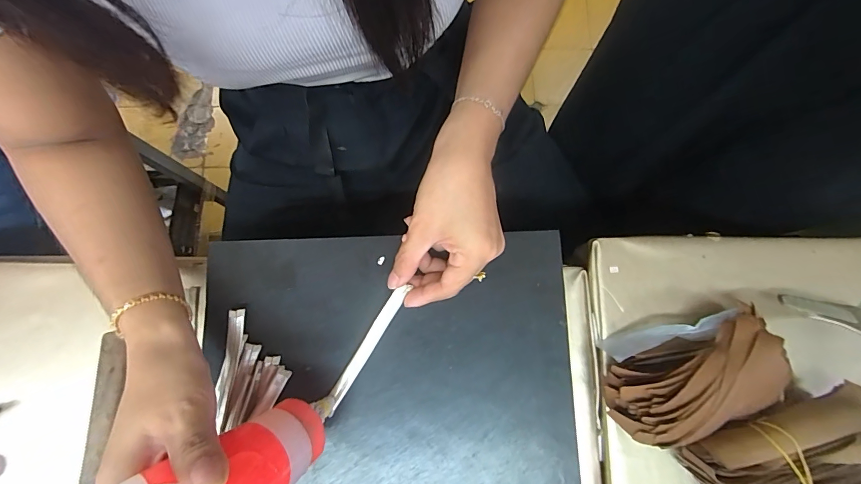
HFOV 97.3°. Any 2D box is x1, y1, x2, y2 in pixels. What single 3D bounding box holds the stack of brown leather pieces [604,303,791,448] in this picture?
[{"bbox_3d":[0.207,0.109,0.297,0.132,0.058,0.065,-22,80,-5],"label":"stack of brown leather pieces"}]

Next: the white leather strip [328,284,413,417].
[{"bbox_3d":[-0.051,0.085,0.305,0.012,0.011,0.112,31,91,7],"label":"white leather strip"}]

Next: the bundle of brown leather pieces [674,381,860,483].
[{"bbox_3d":[0.273,0.173,0.289,0.137,0.054,0.090,-21,80,-4],"label":"bundle of brown leather pieces"}]

